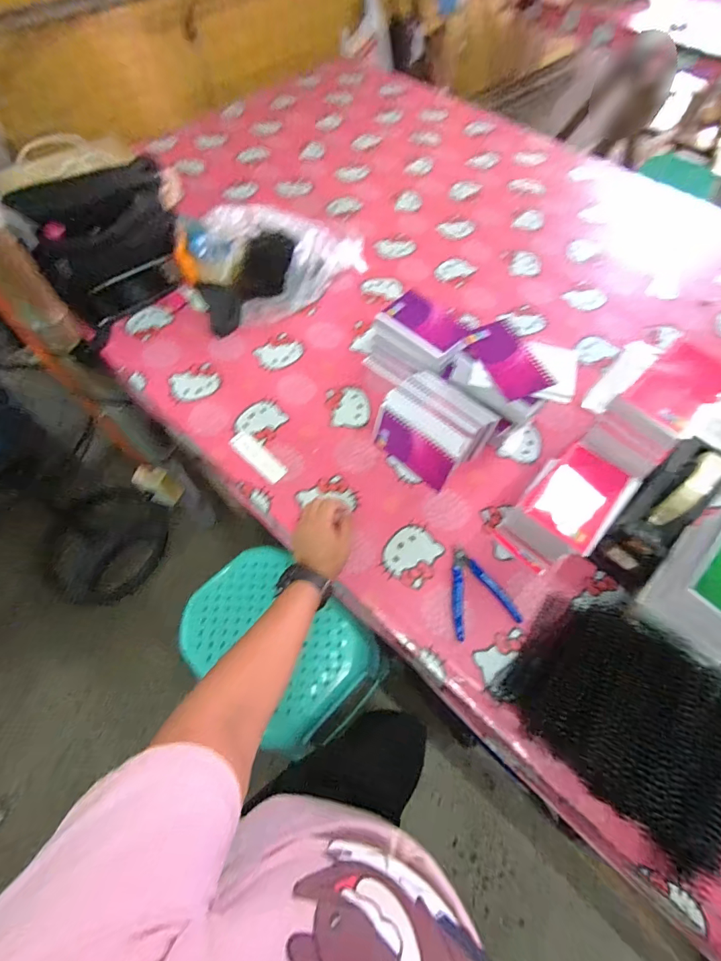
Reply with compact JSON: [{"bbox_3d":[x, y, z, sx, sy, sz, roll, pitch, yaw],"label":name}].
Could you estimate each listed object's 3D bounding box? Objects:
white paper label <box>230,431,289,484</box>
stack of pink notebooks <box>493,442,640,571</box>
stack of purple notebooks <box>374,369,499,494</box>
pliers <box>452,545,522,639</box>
[{"bbox_3d":[-0.159,-0.037,0.639,0.109,0.005,0.033,39,69,18],"label":"white paper label"},{"bbox_3d":[0.262,0.039,0.541,0.134,0.107,0.098,-41,69,-18],"label":"stack of pink notebooks"},{"bbox_3d":[0.106,-0.074,0.614,0.123,0.082,0.142,-40,69,-18],"label":"stack of purple notebooks"},{"bbox_3d":[0.148,0.144,0.545,0.085,0.008,0.109,-16,64,-8],"label":"pliers"}]

